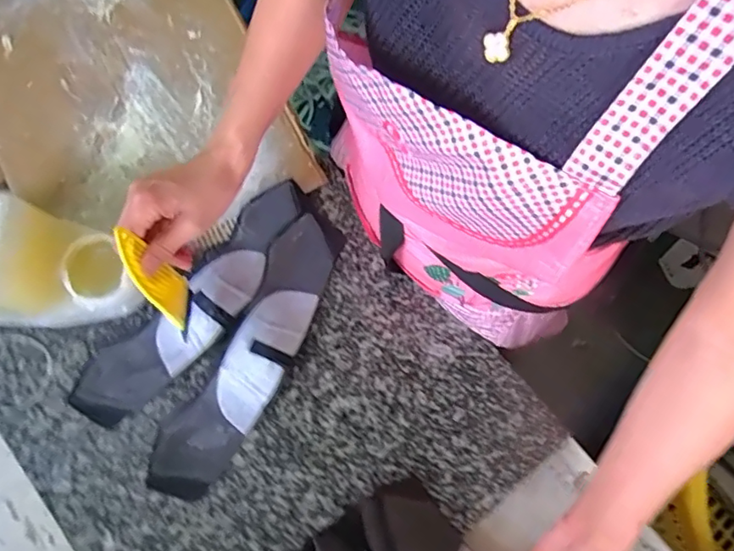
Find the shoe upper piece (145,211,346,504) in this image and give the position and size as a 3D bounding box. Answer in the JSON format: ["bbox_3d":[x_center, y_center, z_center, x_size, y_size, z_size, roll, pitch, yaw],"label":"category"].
[{"bbox_3d":[-0.120,0.080,0.571,0.080,0.025,0.316,28,77,4],"label":"shoe upper piece"}]

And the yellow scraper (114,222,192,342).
[{"bbox_3d":[-0.186,0.002,0.493,0.008,0.136,0.043,3,54,16],"label":"yellow scraper"}]

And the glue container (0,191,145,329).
[{"bbox_3d":[-0.339,-0.009,0.546,0.208,0.129,0.109,4,76,-1],"label":"glue container"}]

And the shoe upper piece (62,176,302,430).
[{"bbox_3d":[-0.180,0.029,0.584,0.077,0.020,0.316,40,78,7],"label":"shoe upper piece"}]

